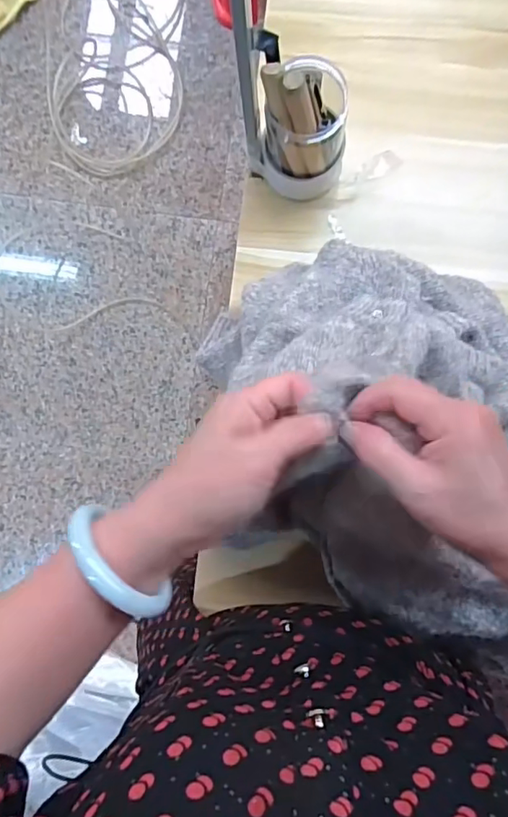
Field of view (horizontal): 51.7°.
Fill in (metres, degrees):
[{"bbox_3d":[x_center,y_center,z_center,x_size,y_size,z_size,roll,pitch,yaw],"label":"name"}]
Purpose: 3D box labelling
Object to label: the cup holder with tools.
[{"bbox_3d":[0.043,-0.264,0.479,0.080,0.158,0.080,-12,88,4],"label":"cup holder with tools"}]

